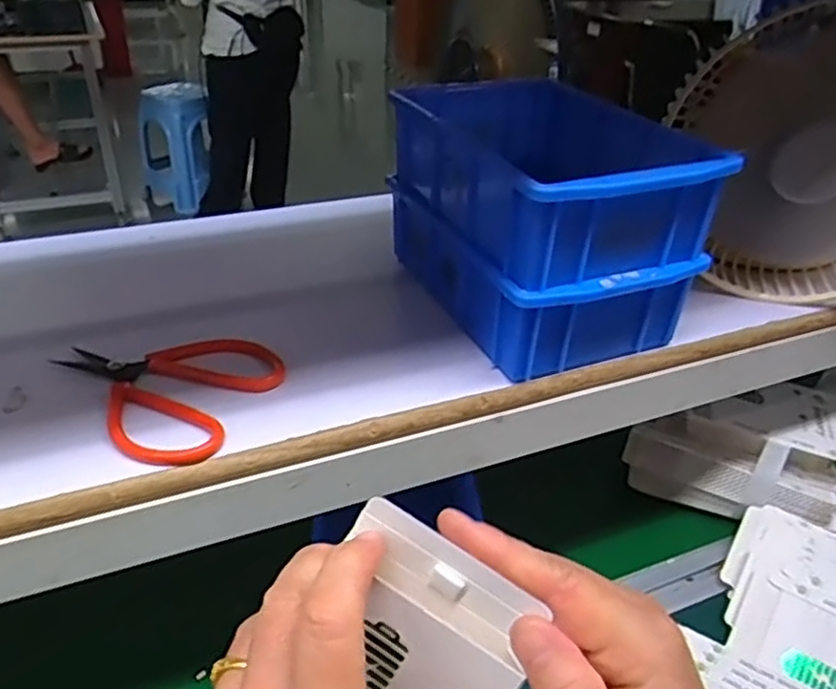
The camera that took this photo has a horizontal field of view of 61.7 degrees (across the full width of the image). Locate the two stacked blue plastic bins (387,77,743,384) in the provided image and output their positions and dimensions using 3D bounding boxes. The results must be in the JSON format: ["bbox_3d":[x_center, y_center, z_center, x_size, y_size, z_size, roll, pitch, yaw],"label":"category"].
[{"bbox_3d":[0.075,-0.084,0.456,0.128,0.120,0.202,-12,36,-21],"label":"two stacked blue plastic bins"}]

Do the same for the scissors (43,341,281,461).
[{"bbox_3d":[-0.147,0.022,0.387,0.120,0.011,0.096,13,34,16],"label":"scissors"}]

